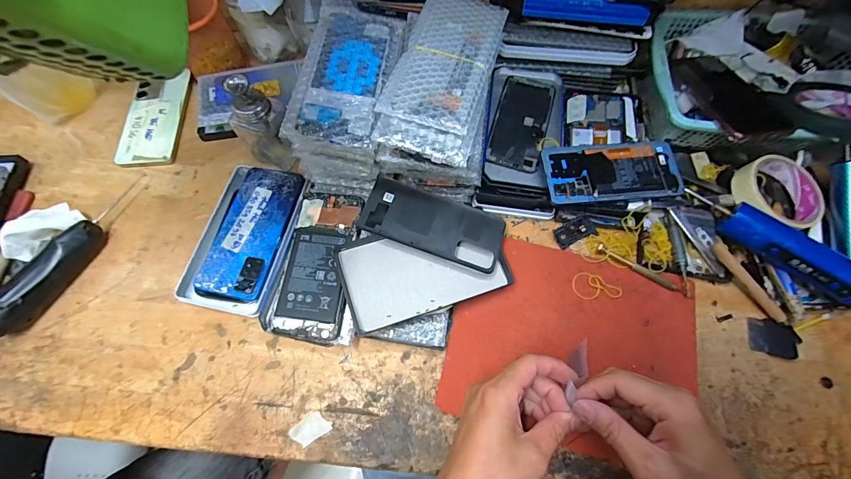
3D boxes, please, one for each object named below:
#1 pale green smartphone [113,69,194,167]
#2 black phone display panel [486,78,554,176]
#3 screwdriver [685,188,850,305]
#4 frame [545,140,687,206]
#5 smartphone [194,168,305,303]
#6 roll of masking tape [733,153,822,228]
[{"bbox_3d":[-0.377,-0.169,0.506,0.076,0.011,0.147,-2,67,0],"label":"pale green smartphone"},{"bbox_3d":[0.121,-0.149,0.460,0.063,0.009,0.137,15,69,7],"label":"black phone display panel"},{"bbox_3d":[0.378,0.003,0.394,0.049,0.048,0.189,-42,64,-11],"label":"screwdriver"},{"bbox_3d":[0.214,-0.080,0.422,0.153,0.009,0.071,-5,74,-1],"label":"frame"},{"bbox_3d":[-0.204,-0.010,0.429,0.090,0.014,0.163,12,68,6],"label":"smartphone"},{"bbox_3d":[0.405,-0.054,0.412,0.082,0.026,0.086,0,67,1],"label":"roll of masking tape"}]

